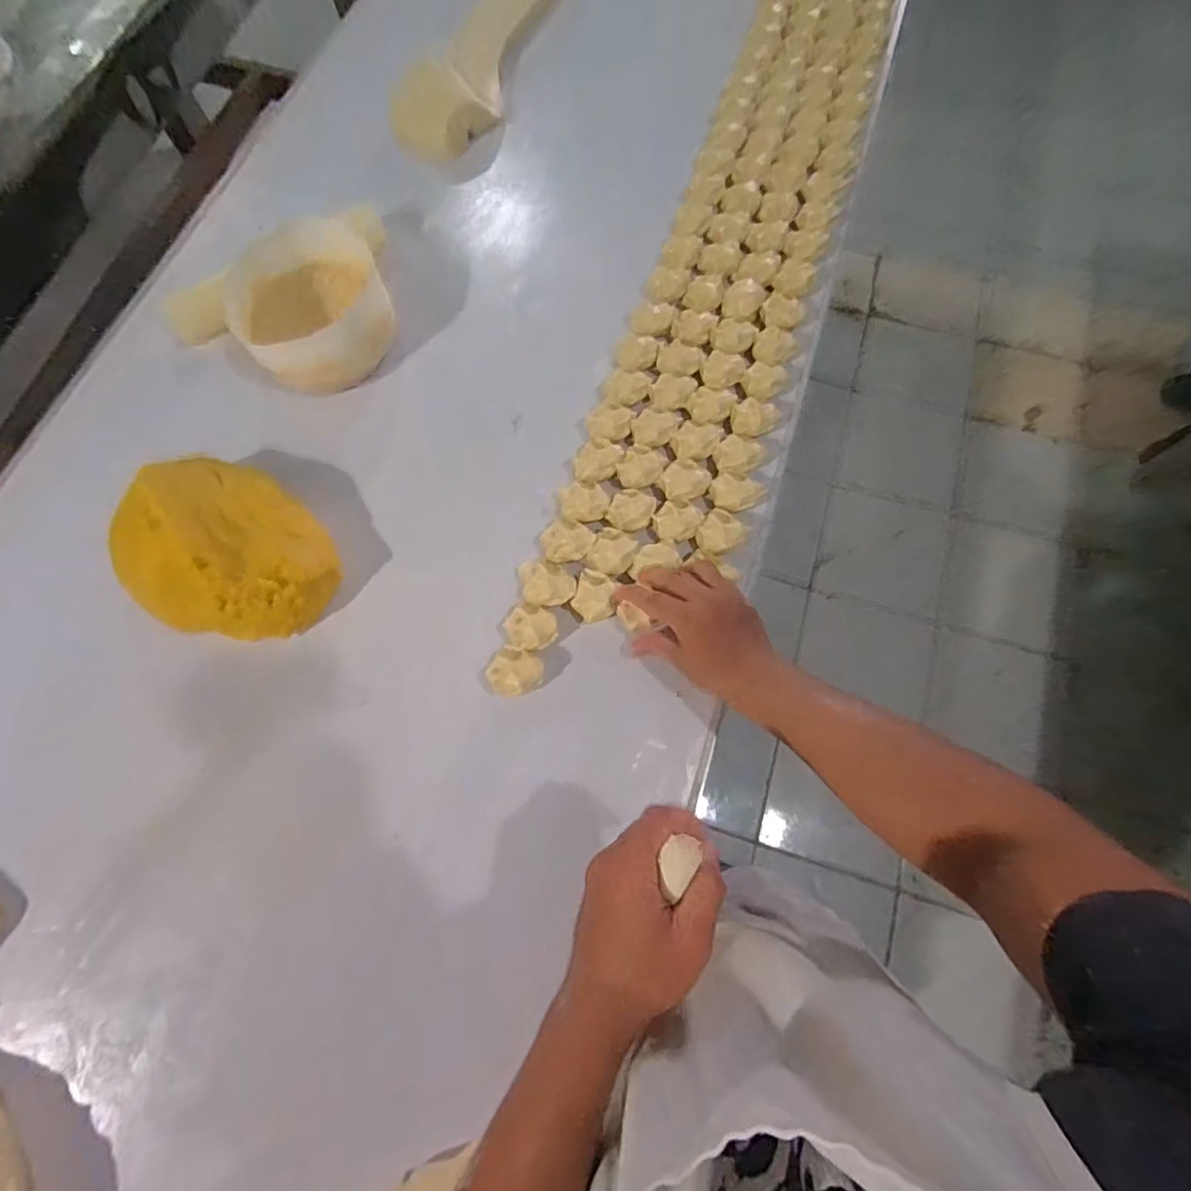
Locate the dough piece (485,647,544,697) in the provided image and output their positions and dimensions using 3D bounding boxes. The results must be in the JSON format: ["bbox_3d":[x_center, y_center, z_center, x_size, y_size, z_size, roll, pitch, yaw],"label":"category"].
[{"bbox_3d":[-0.077,0.073,0.571,0.050,0.033,0.048,0,72,1],"label":"dough piece"}]

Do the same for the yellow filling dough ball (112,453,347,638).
[{"bbox_3d":[-0.360,-0.039,0.583,0.187,0.107,0.171,36,77,11],"label":"yellow filling dough ball"}]

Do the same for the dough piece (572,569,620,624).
[{"bbox_3d":[0.000,0.001,0.594,0.044,0.031,0.051,18,74,7],"label":"dough piece"}]

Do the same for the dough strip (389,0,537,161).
[{"bbox_3d":[-0.121,-0.935,0.891,0.114,0.051,0.778,13,73,5],"label":"dough strip"}]

